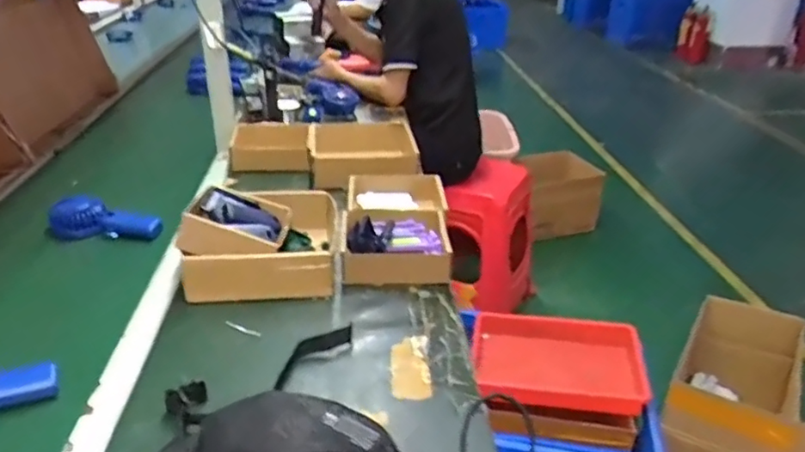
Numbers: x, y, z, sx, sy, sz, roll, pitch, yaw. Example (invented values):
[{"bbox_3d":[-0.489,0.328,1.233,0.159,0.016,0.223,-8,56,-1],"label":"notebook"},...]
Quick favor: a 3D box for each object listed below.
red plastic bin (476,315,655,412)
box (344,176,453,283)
[{"bbox_3d":[0.346,0.299,1.325,0.369,0.086,0.240,7,29,11],"label":"red plastic bin"},{"bbox_3d":[-0.009,-0.007,0.971,0.157,0.059,0.283,-1,29,-2],"label":"box"}]

